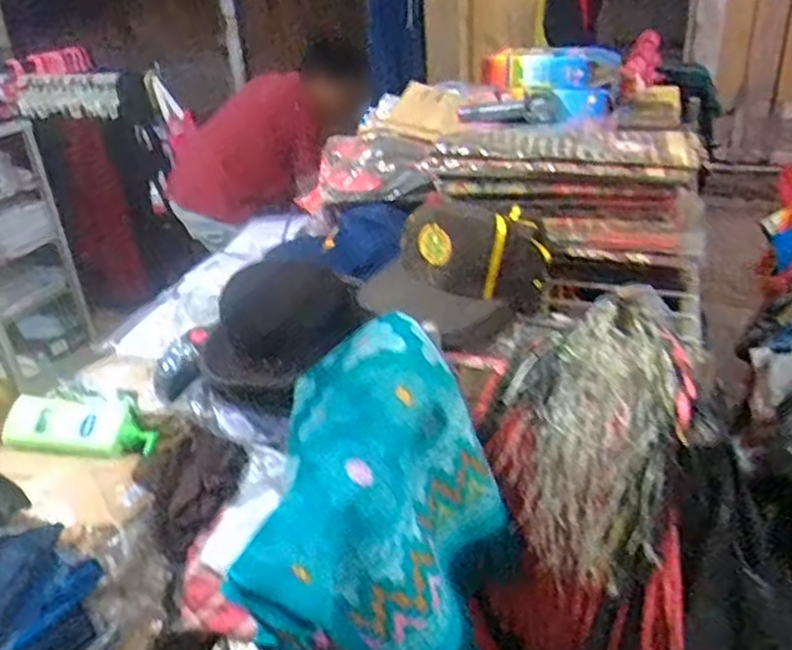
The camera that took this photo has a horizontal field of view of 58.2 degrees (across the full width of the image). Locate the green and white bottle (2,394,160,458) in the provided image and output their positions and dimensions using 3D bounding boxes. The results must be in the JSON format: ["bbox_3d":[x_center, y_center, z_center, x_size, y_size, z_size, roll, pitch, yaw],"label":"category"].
[{"bbox_3d":[-0.458,0.147,1.035,0.221,0.061,0.078,2,30,12],"label":"green and white bottle"}]

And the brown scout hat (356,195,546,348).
[{"bbox_3d":[0.067,-0.074,0.859,0.205,0.135,0.168,-21,33,-26],"label":"brown scout hat"}]

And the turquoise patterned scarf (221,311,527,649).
[{"bbox_3d":[-0.006,0.192,0.720,0.245,0.299,0.303,-1,29,7],"label":"turquoise patterned scarf"}]

